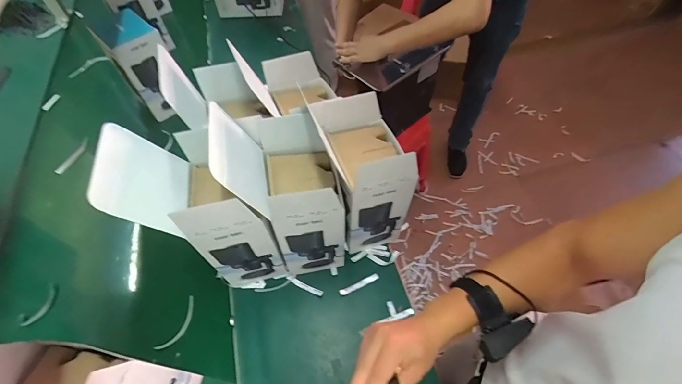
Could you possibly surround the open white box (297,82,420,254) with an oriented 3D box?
[{"bbox_3d":[0.045,-0.021,0.648,0.125,0.291,0.162,-18,58,-11],"label":"open white box"}]

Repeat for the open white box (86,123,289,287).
[{"bbox_3d":[-0.224,0.035,0.589,0.185,0.355,0.160,-13,58,-8],"label":"open white box"}]

